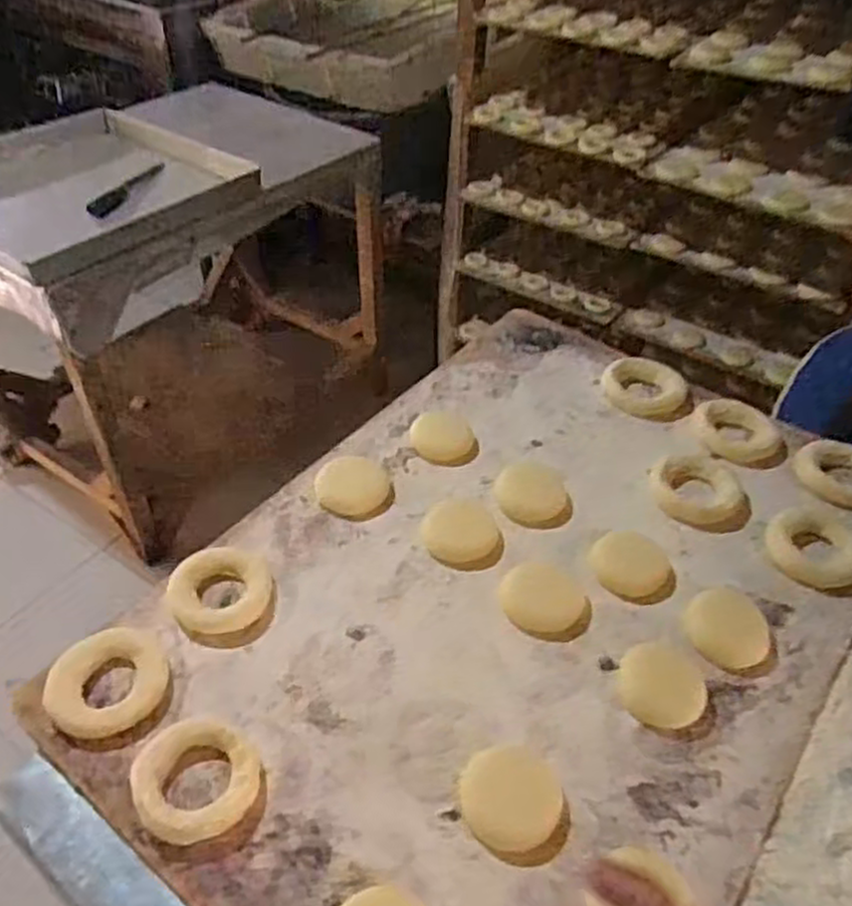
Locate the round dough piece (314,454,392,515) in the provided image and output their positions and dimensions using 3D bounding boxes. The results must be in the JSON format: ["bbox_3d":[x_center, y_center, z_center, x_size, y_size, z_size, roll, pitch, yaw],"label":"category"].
[{"bbox_3d":[-0.059,0.025,0.636,0.060,0.022,0.051,-7,43,-9],"label":"round dough piece"}]

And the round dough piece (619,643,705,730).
[{"bbox_3d":[0.160,0.155,0.522,0.056,0.007,0.058,13,44,12],"label":"round dough piece"}]

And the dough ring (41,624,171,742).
[{"bbox_3d":[-0.207,0.148,0.502,0.070,0.012,0.072,1,42,-1],"label":"dough ring"}]

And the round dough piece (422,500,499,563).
[{"bbox_3d":[0.027,0.061,0.613,0.057,0.009,0.058,1,42,-1],"label":"round dough piece"}]

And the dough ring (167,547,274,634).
[{"bbox_3d":[-0.148,0.099,0.557,0.071,0.021,0.062,-4,43,-5],"label":"dough ring"}]

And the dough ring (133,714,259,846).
[{"bbox_3d":[-0.137,0.194,0.465,0.071,0.017,0.074,1,42,-1],"label":"dough ring"}]

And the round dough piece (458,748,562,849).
[{"bbox_3d":[0.052,0.205,0.462,0.059,0.006,0.060,1,42,-1],"label":"round dough piece"}]

